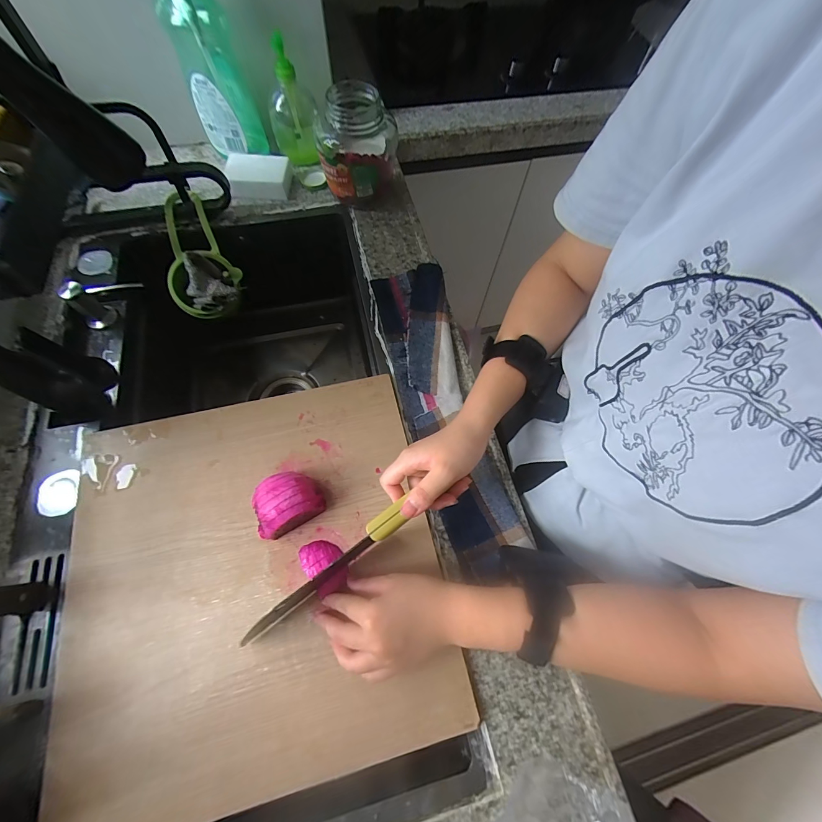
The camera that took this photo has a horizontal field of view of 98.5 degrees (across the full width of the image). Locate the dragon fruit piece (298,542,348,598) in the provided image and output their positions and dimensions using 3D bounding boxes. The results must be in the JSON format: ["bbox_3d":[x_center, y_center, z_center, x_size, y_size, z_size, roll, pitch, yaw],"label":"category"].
[{"bbox_3d":[-0.092,0.162,0.373,0.041,0.017,0.056,-26,70,-12],"label":"dragon fruit piece"}]

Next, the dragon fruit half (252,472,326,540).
[{"bbox_3d":[-0.138,0.096,0.385,0.075,0.049,0.063,-30,71,-14],"label":"dragon fruit half"}]

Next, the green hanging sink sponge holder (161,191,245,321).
[{"bbox_3d":[-0.367,-0.256,0.603,0.116,0.070,0.189,-25,107,-10],"label":"green hanging sink sponge holder"}]

